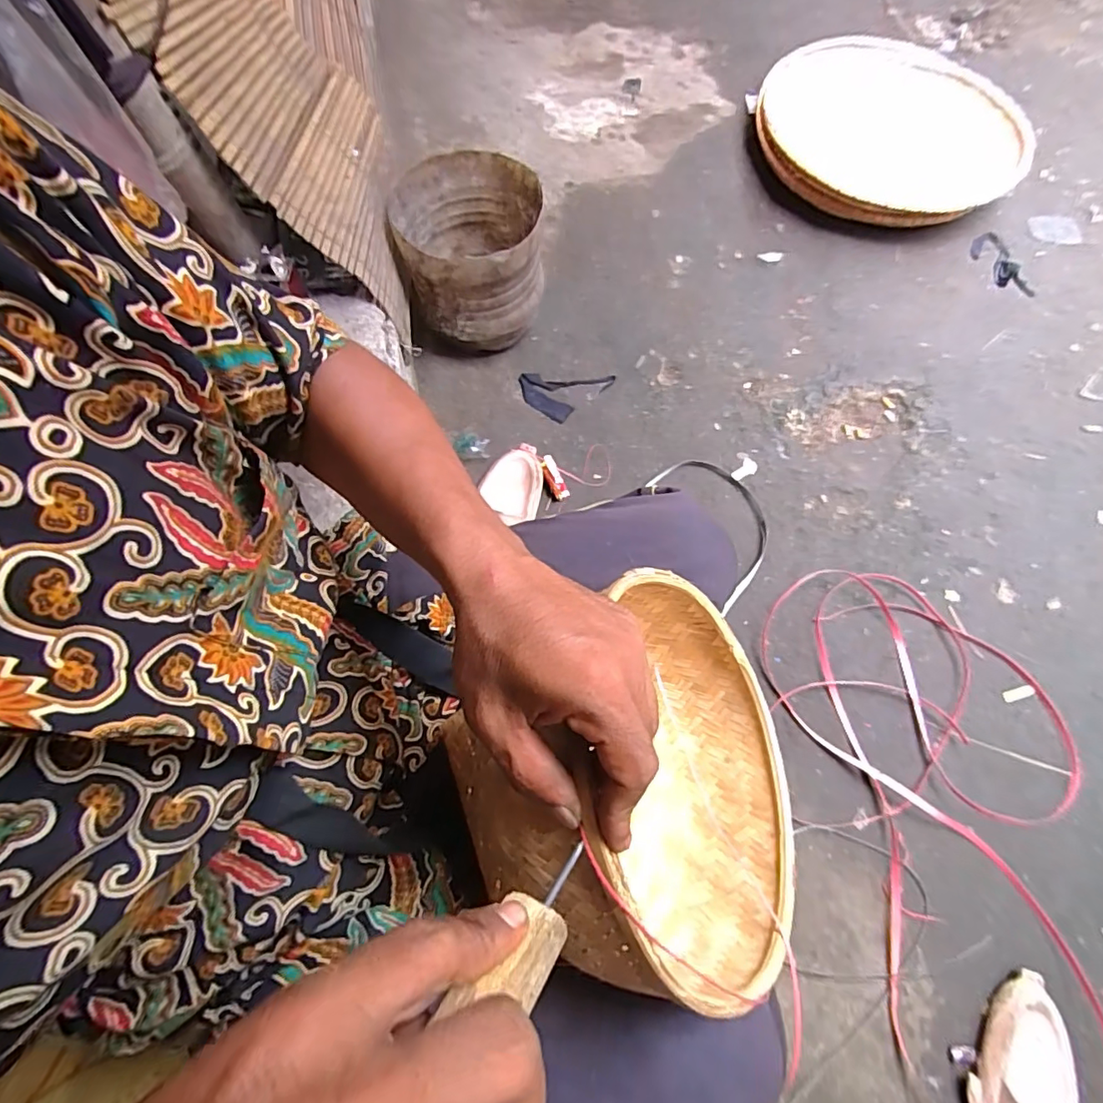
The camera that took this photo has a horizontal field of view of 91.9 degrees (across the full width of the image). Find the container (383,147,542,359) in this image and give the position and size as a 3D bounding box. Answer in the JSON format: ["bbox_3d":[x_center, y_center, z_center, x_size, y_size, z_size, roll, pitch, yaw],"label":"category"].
[{"bbox_3d":[-0.131,-0.498,0.930,0.226,0.236,0.222,0,72,0],"label":"container"}]

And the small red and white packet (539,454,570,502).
[{"bbox_3d":[0.004,-0.132,0.962,0.029,0.016,0.083,-25,95,-7],"label":"small red and white packet"}]

